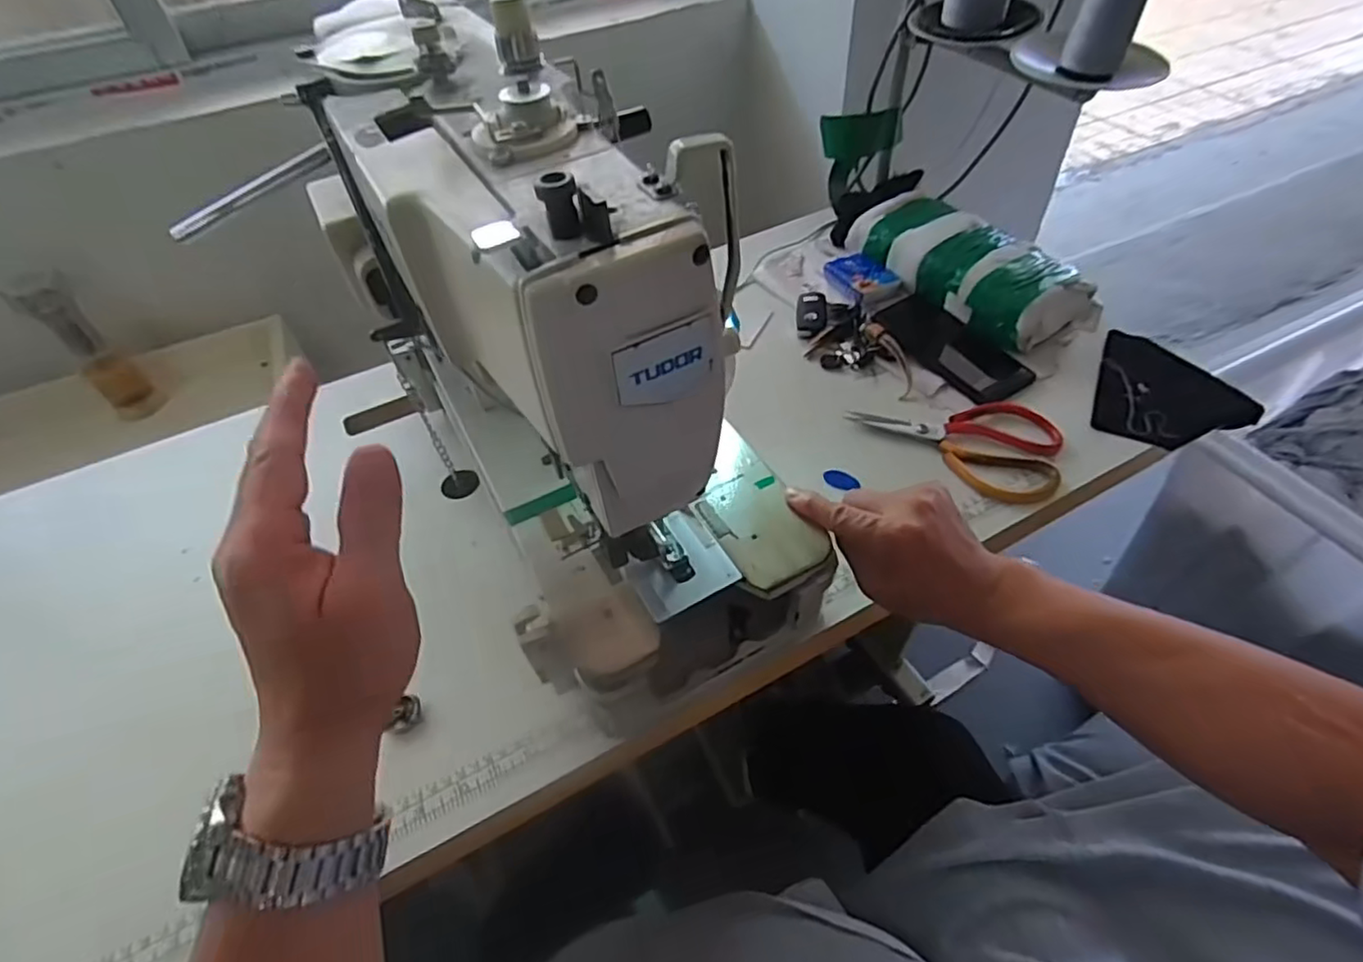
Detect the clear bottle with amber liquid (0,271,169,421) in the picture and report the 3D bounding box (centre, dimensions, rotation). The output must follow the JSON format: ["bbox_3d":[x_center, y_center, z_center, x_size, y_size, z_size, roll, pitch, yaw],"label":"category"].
[{"bbox_3d":[-0.811,-0.178,0.898,0.057,0.199,0.060,-36,56,-23],"label":"clear bottle with amber liquid"}]

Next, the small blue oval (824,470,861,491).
[{"bbox_3d":[0.148,0.000,0.600,0.033,0.006,0.017,18,52,3],"label":"small blue oval"}]

